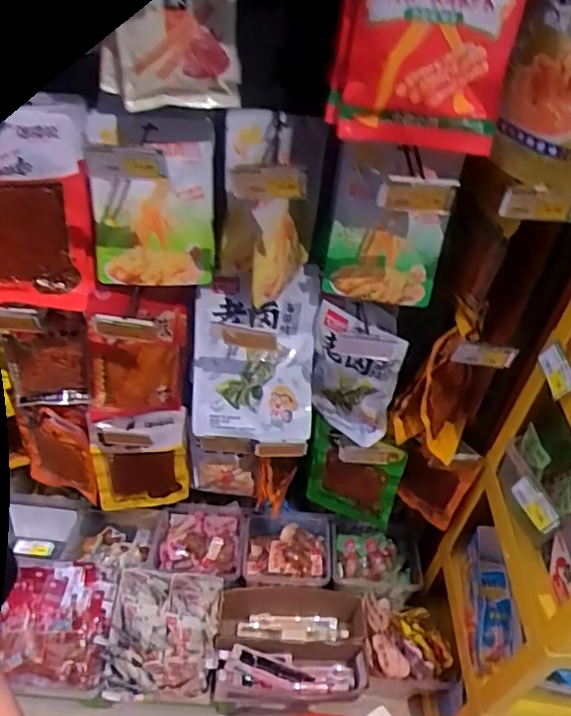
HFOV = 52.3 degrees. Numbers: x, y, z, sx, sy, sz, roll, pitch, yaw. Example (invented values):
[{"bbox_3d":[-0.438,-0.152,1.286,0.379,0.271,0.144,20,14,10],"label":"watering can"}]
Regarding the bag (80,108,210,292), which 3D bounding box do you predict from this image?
[{"bbox_3d":[-0.192,-0.223,0.853,0.171,0.245,0.056,-9,28,-21],"label":"bag"}]

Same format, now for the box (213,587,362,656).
[{"bbox_3d":[0.011,0.585,1.272,0.310,0.130,0.130,2,44,-4],"label":"box"}]

